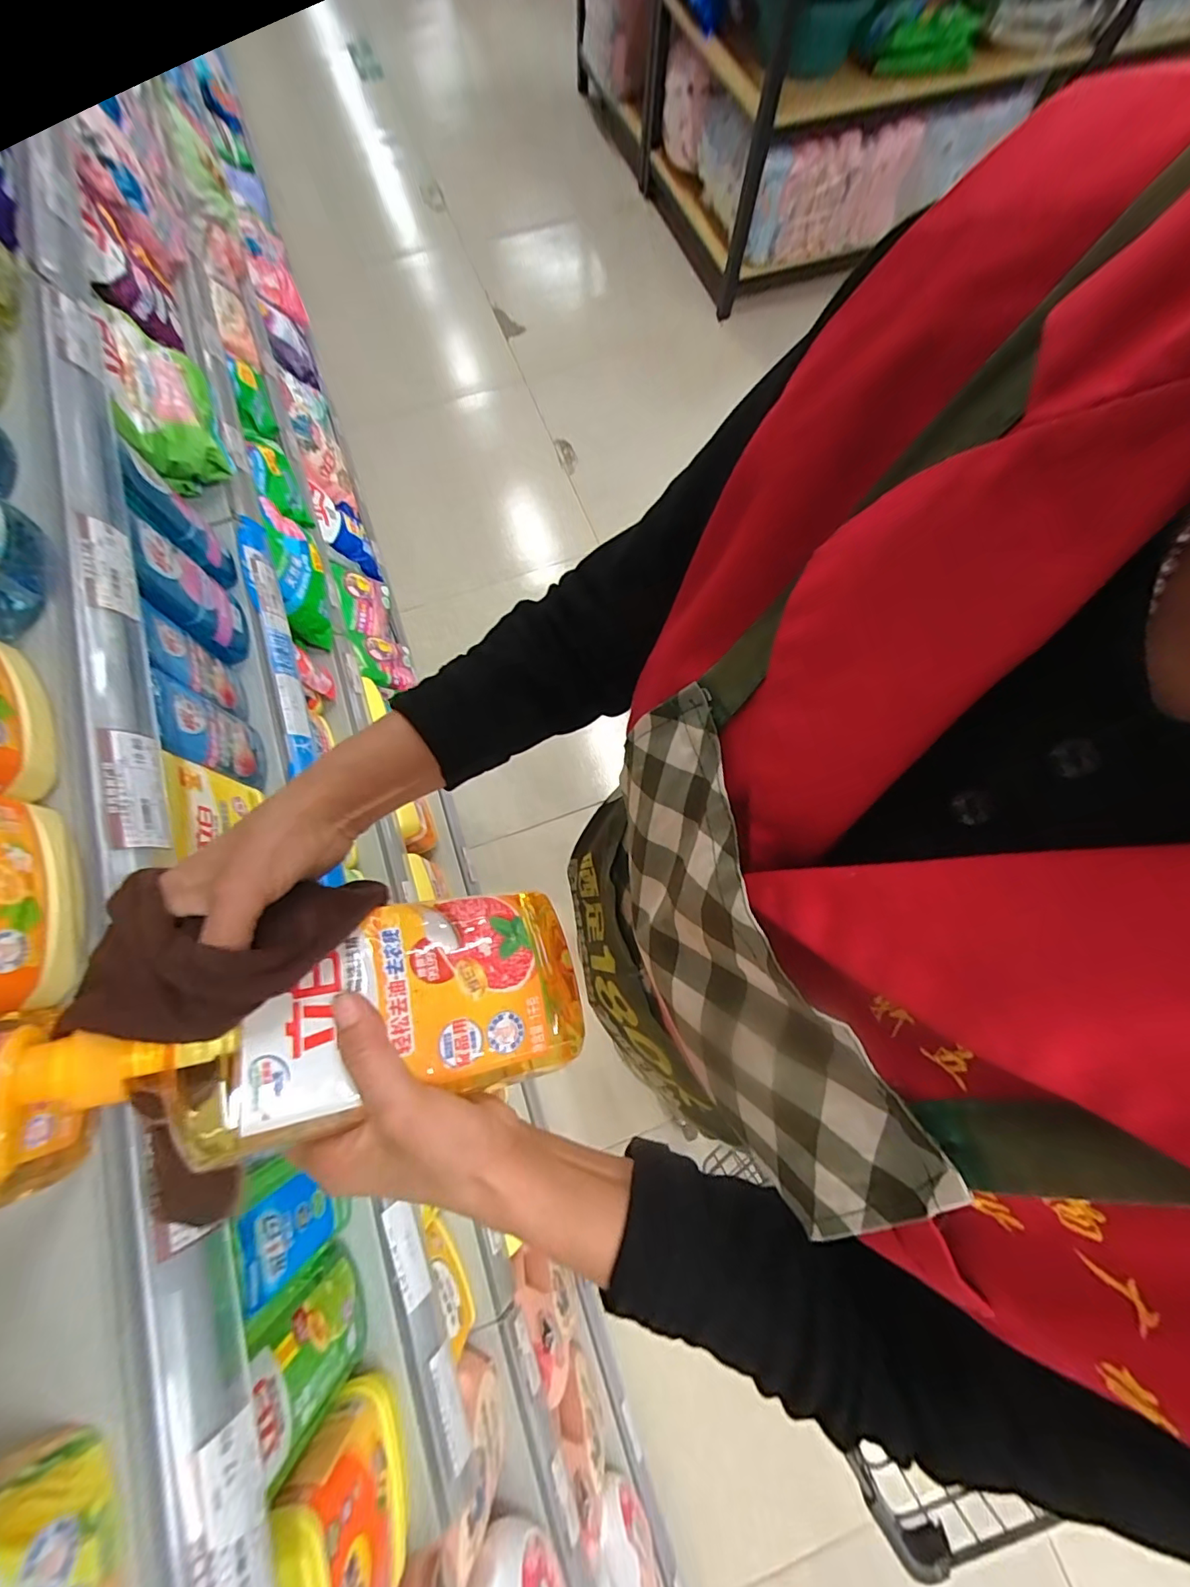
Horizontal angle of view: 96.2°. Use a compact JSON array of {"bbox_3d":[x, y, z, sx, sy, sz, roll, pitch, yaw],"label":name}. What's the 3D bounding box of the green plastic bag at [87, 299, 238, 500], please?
[{"bbox_3d":[-0.614,-0.565,0.750,0.083,0.152,0.221,-22,75,-7],"label":"green plastic bag"}]

